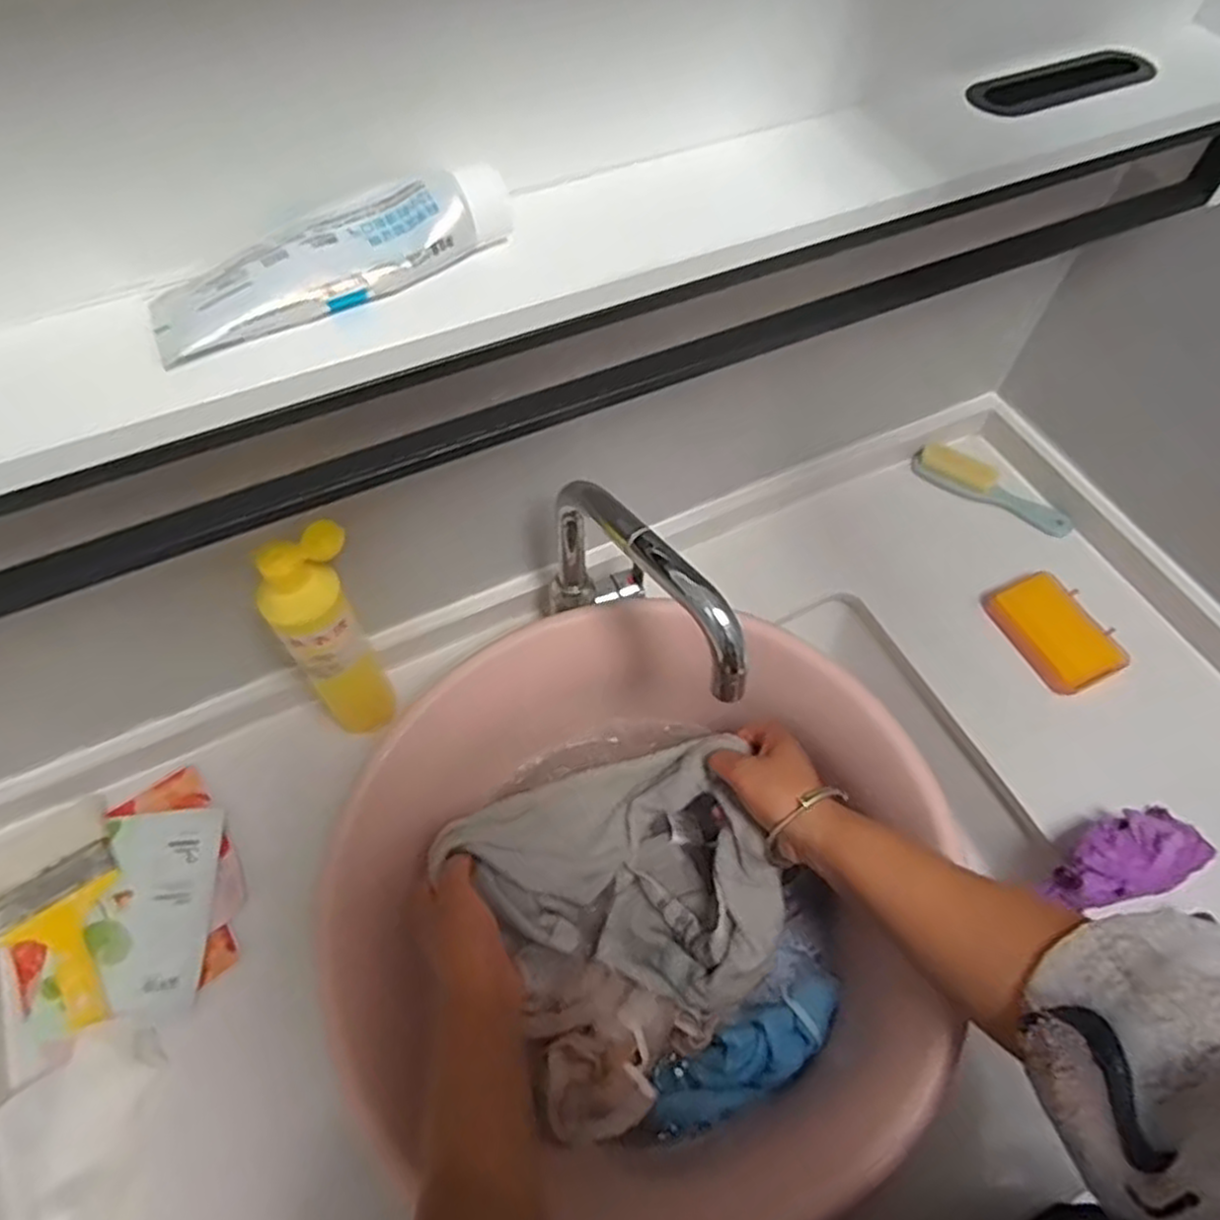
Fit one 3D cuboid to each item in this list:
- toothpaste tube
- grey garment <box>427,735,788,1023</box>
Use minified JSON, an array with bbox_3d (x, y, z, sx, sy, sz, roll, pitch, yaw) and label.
[{"bbox_3d":[-0.122,-0.159,0.343,0.162,0.034,0.040,-24,61,-17],"label":"toothpaste tube"},{"bbox_3d":[0.011,0.217,0.579,0.210,0.116,0.176,-17,60,-13],"label":"grey garment"}]

